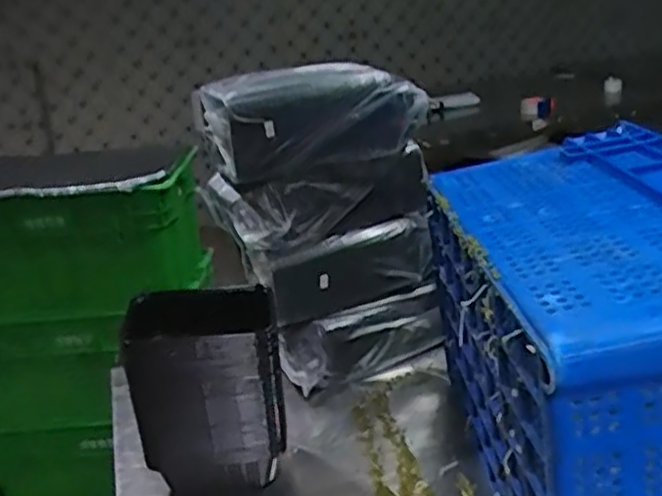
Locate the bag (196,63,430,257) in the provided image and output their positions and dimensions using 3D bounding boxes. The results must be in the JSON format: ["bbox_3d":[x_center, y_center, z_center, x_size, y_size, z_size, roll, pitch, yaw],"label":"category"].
[{"bbox_3d":[-0.027,-0.156,1.131,0.326,0.245,0.155,-13,23,-19],"label":"bag"}]

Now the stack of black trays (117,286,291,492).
[{"bbox_3d":[-0.154,0.202,0.909,0.179,0.267,0.121,-9,22,-11],"label":"stack of black trays"}]

